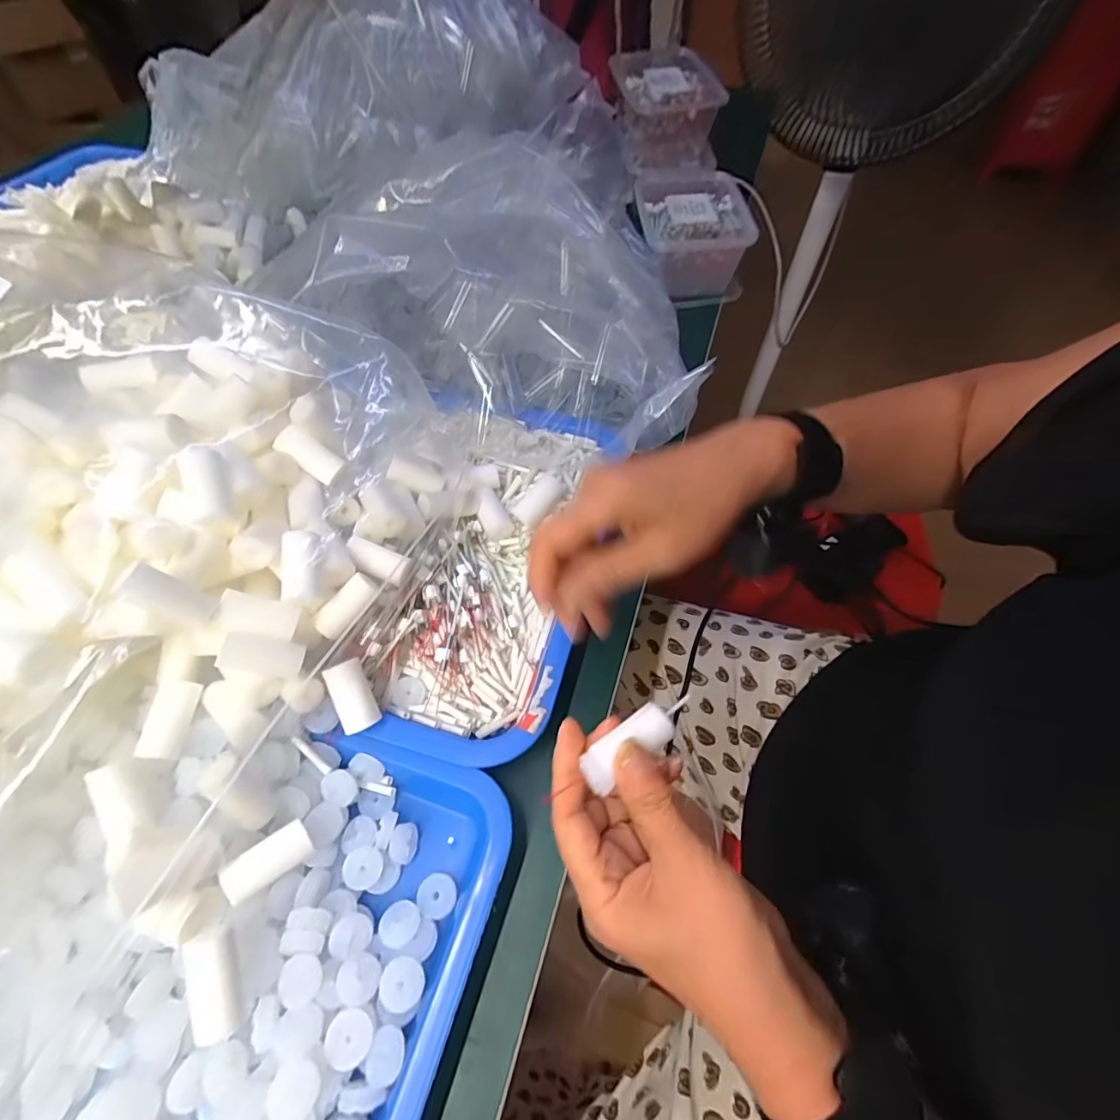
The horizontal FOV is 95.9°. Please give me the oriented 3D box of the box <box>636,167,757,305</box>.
[{"bbox_3d":[0.149,-0.380,0.591,0.117,0.076,0.170,1,57,2],"label":"box"}]

